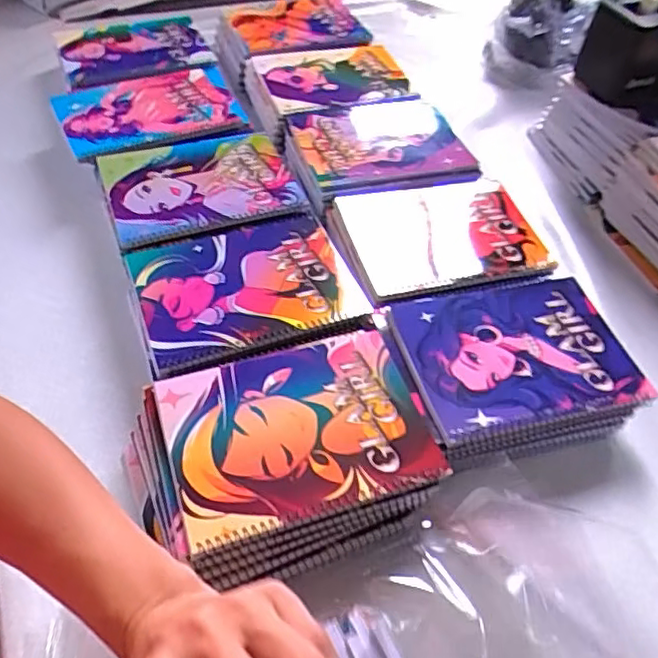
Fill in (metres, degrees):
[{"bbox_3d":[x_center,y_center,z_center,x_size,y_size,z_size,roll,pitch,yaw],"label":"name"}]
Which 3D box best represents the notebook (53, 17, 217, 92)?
[{"bbox_3d":[-0.277,-0.400,0.863,0.199,0.020,0.164,-19,57,-15],"label":"notebook"}]

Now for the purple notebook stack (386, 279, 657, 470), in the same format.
[{"bbox_3d":[0.168,0.039,0.564,0.198,0.066,0.155,-12,52,-13],"label":"purple notebook stack"}]

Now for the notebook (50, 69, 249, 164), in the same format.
[{"bbox_3d":[-0.224,-0.274,0.758,0.215,0.020,0.152,-15,53,-15],"label":"notebook"}]

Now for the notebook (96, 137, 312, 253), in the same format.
[{"bbox_3d":[-0.142,-0.162,0.673,0.200,0.018,0.150,-16,53,-16],"label":"notebook"}]

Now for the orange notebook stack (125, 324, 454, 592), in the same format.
[{"bbox_3d":[-0.036,0.098,0.487,0.235,0.046,0.172,-14,52,-15],"label":"orange notebook stack"}]

